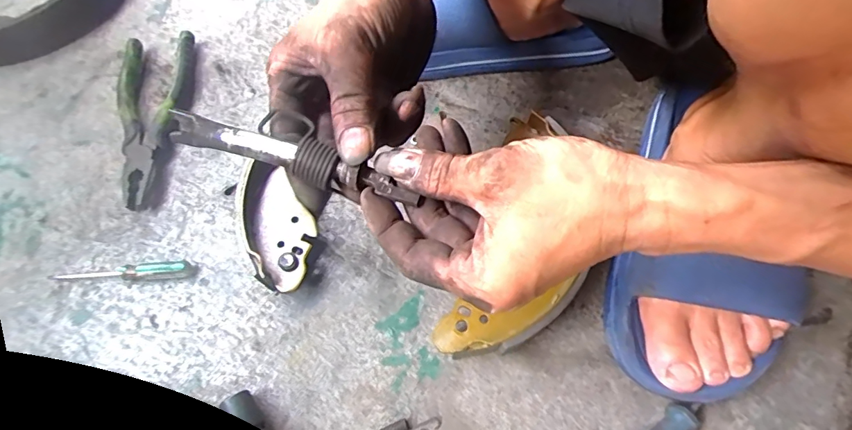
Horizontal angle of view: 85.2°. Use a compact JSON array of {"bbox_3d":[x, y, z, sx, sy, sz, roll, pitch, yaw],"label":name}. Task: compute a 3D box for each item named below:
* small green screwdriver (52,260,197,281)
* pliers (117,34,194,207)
[{"bbox_3d":[-0.249,0.048,0.378,0.114,0.012,0.015,-5,65,-2],"label":"small green screwdriver"},{"bbox_3d":[-0.264,-0.097,0.444,0.063,0.021,0.198,-8,65,-3],"label":"pliers"}]

